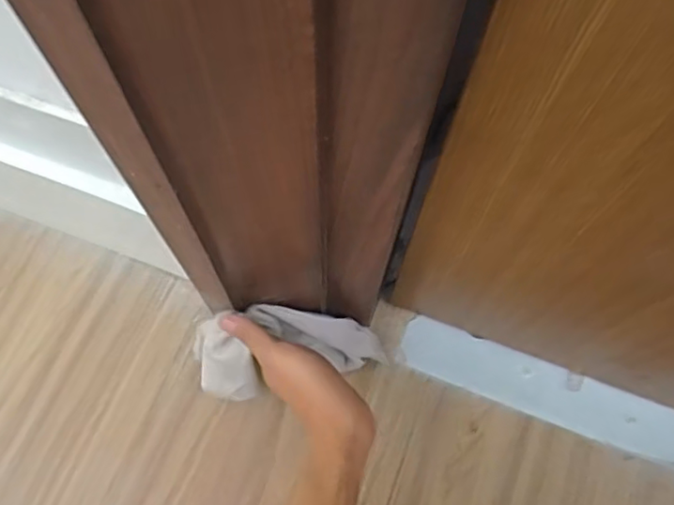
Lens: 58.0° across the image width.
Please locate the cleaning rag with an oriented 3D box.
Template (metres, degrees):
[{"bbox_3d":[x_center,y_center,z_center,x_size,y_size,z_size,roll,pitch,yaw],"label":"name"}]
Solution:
[{"bbox_3d":[-0.037,0.087,0.570,0.180,0.061,0.073,-4,68,-23],"label":"cleaning rag"}]

